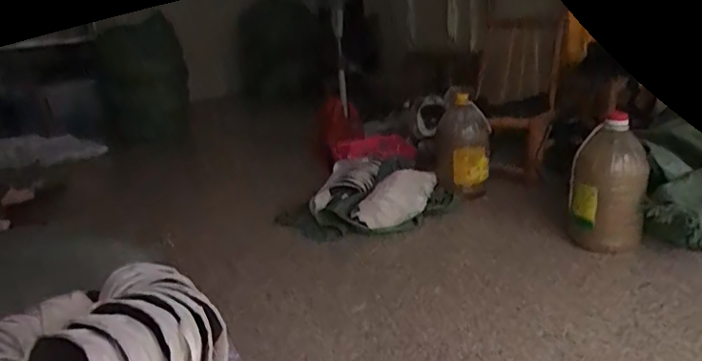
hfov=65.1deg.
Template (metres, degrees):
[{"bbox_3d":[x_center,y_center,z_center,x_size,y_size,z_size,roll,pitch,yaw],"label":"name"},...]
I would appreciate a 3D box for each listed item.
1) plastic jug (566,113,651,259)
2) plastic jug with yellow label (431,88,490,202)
[{"bbox_3d":[0.728,0.015,1.565,0.197,0.344,0.154,5,21,26],"label":"plastic jug"},{"bbox_3d":[0.386,-0.121,1.941,0.198,0.314,0.158,2,20,16],"label":"plastic jug with yellow label"}]

